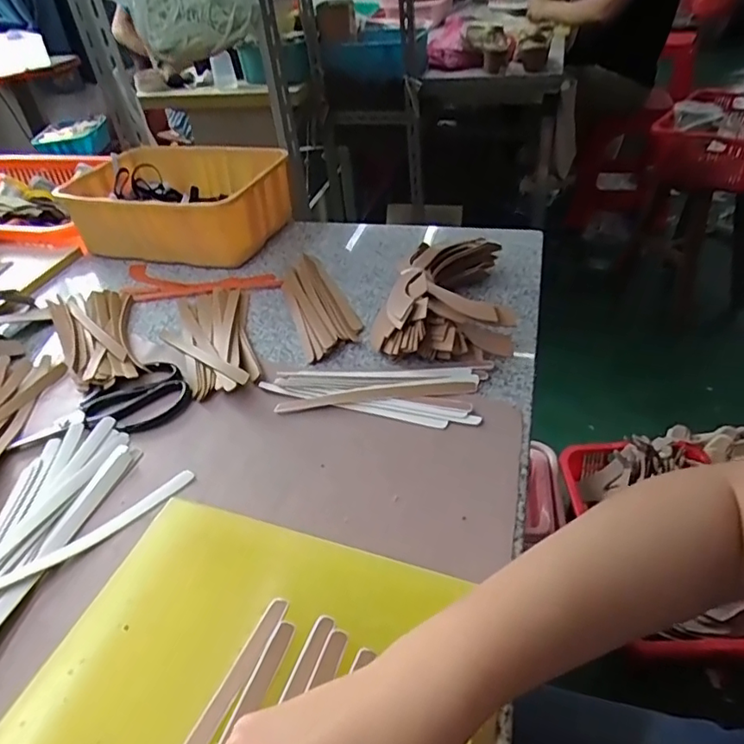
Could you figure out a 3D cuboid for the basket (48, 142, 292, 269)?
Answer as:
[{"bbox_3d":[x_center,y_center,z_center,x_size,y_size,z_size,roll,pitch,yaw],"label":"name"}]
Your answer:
[{"bbox_3d":[-0.293,-0.266,0.881,0.304,0.106,0.232,9,41,18],"label":"basket"}]

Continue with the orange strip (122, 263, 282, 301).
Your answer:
[{"bbox_3d":[-0.249,-0.124,0.781,0.248,0.009,0.084,7,41,16],"label":"orange strip"}]

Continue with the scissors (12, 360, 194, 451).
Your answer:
[{"bbox_3d":[-0.273,0.042,0.576,0.168,0.015,0.087,-27,43,-23],"label":"scissors"}]

